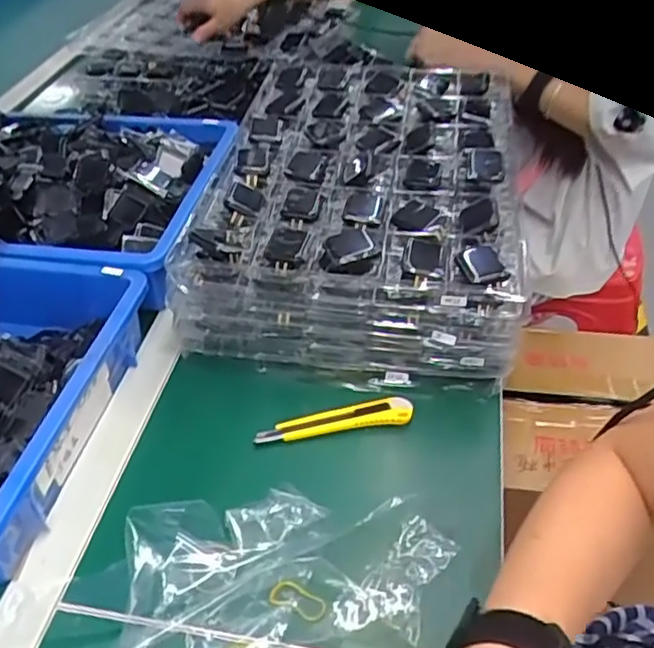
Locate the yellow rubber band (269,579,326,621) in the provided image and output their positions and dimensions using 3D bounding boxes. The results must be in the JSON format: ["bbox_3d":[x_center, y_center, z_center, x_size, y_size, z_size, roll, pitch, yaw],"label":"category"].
[{"bbox_3d":[-0.020,0.187,0.454,0.039,0.006,0.018,18,47,21],"label":"yellow rubber band"}]

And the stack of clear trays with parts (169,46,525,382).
[{"bbox_3d":[0.042,-0.139,0.706,0.299,0.095,0.432,4,43,7],"label":"stack of clear trays with parts"}]

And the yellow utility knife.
[{"bbox_3d":[0.006,0.081,0.560,0.129,0.015,0.019,-8,43,-7],"label":"yellow utility knife"}]

